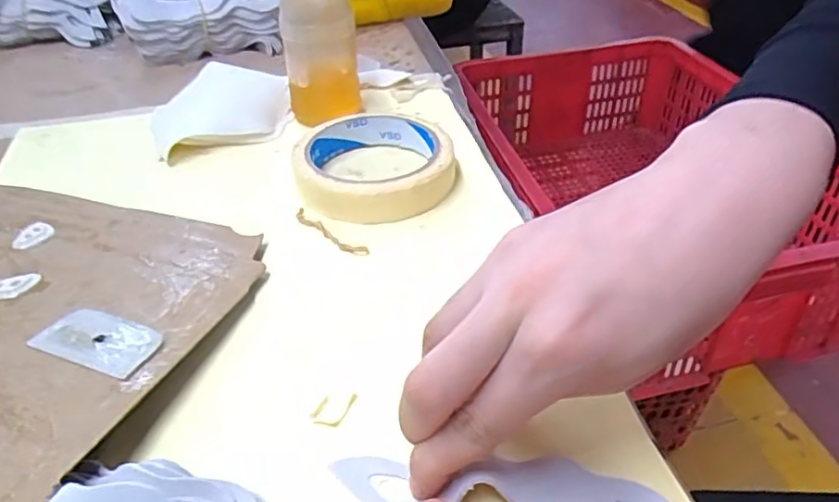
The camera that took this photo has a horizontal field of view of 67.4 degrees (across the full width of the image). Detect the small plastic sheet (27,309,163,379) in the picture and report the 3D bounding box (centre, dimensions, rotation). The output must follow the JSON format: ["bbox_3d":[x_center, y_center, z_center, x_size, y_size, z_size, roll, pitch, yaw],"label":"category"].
[{"bbox_3d":[-0.136,0.037,0.266,0.051,0.004,0.028,13,38,17],"label":"small plastic sheet"}]

